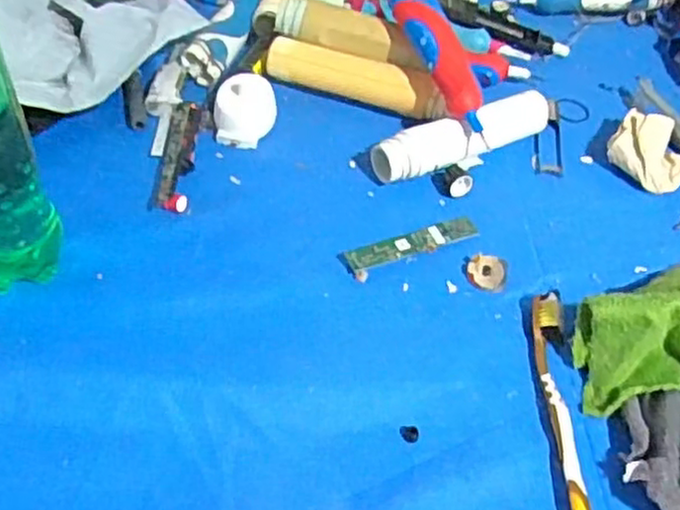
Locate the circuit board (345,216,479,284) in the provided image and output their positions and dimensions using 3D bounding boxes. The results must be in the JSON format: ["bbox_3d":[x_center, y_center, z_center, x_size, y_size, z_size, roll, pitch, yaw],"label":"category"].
[{"bbox_3d":[0.049,-0.008,0.475,0.093,0.008,0.020,-21,56,-21],"label":"circuit board"}]

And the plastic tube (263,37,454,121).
[{"bbox_3d":[0.013,-0.139,0.564,0.147,0.033,0.029,19,52,10],"label":"plastic tube"}]

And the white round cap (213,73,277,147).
[{"bbox_3d":[-0.072,-0.110,0.539,0.043,0.025,0.054,4,51,-2],"label":"white round cap"}]

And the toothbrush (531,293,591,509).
[{"bbox_3d":[0.123,0.099,0.385,0.016,0.013,0.183,4,51,-2],"label":"toothbrush"}]

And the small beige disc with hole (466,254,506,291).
[{"bbox_3d":[0.095,0.011,0.462,0.023,0.006,0.023,3,51,-3],"label":"small beige disc with hole"}]

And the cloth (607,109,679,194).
[{"bbox_3d":[0.240,-0.079,0.546,0.063,0.024,0.068,35,56,21],"label":"cloth"}]

